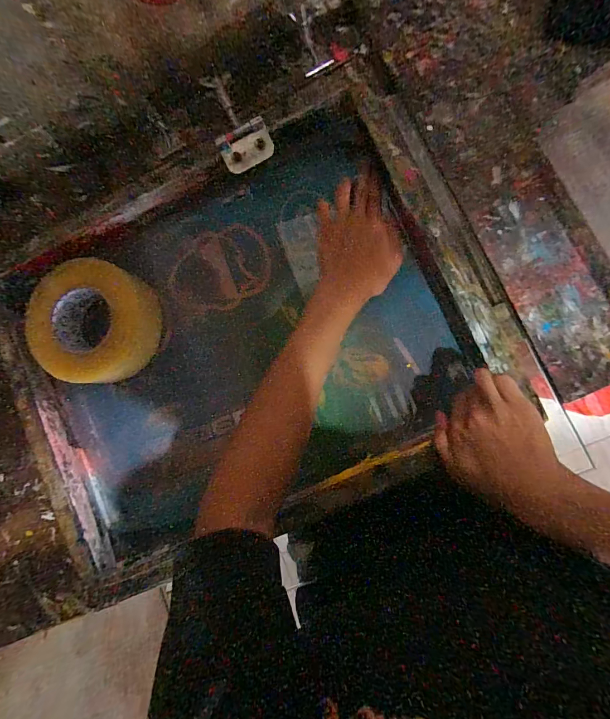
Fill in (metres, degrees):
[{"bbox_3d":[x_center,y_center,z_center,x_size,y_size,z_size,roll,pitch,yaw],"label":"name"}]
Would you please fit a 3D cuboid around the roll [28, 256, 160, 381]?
[{"bbox_3d":[-0.259,-0.047,0.464,0.131,0.067,0.146,11,88,9],"label":"roll"}]

